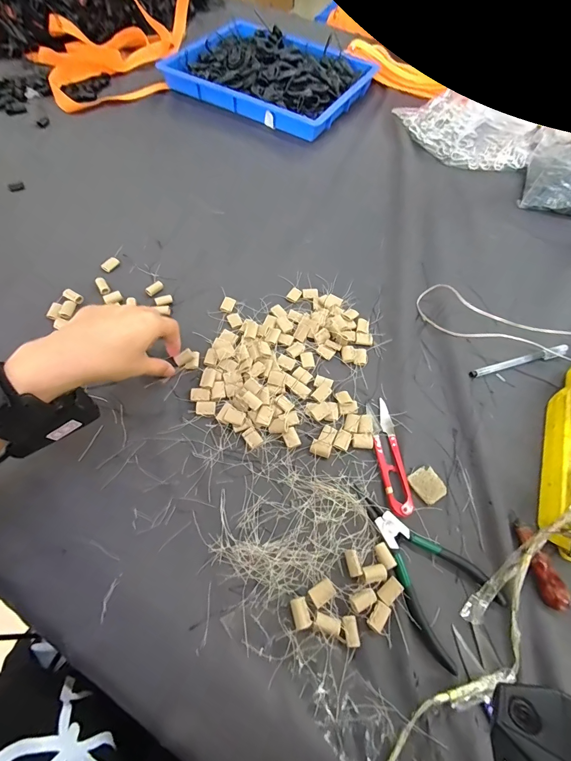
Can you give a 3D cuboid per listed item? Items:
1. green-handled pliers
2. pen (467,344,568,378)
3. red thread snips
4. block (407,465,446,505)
[{"bbox_3d":[0.113,0.154,0.298,0.074,0.012,0.138,-32,68,-18],"label":"green-handled pliers"},{"bbox_3d":[0.280,-0.024,0.408,0.141,0.009,0.013,-15,64,-10],"label":"pen"},{"bbox_3d":[0.104,0.073,0.343,0.024,0.010,0.116,-4,63,-5],"label":"red thread snips"},{"bbox_3d":[0.138,0.102,0.333,0.029,0.007,0.032,-34,69,-18],"label":"block"}]

